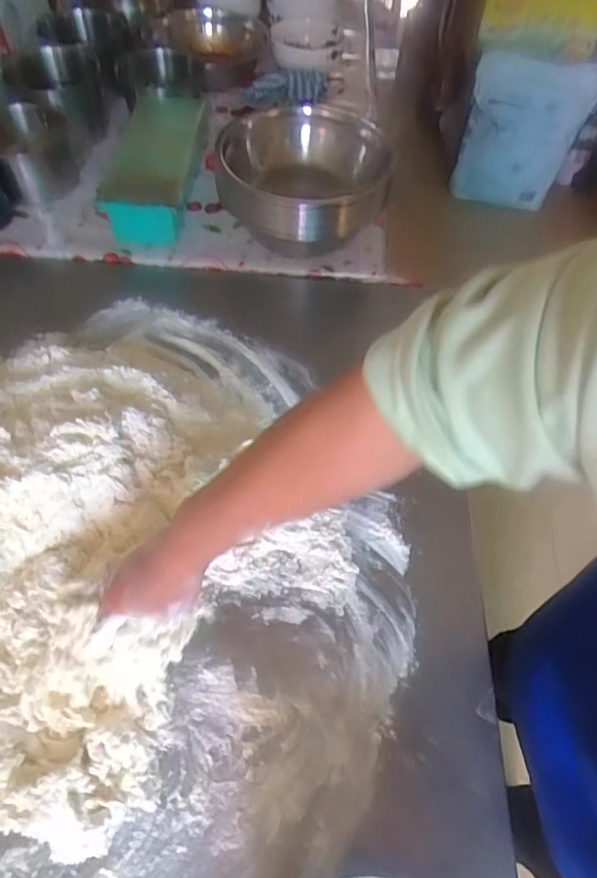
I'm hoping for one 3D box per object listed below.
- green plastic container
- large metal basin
[{"bbox_3d":[-0.212,-0.430,0.853,0.105,0.079,0.317,4,57,-1],"label":"green plastic container"},{"bbox_3d":[0.011,-0.366,0.801,0.229,0.130,0.237,1,57,-2],"label":"large metal basin"}]

